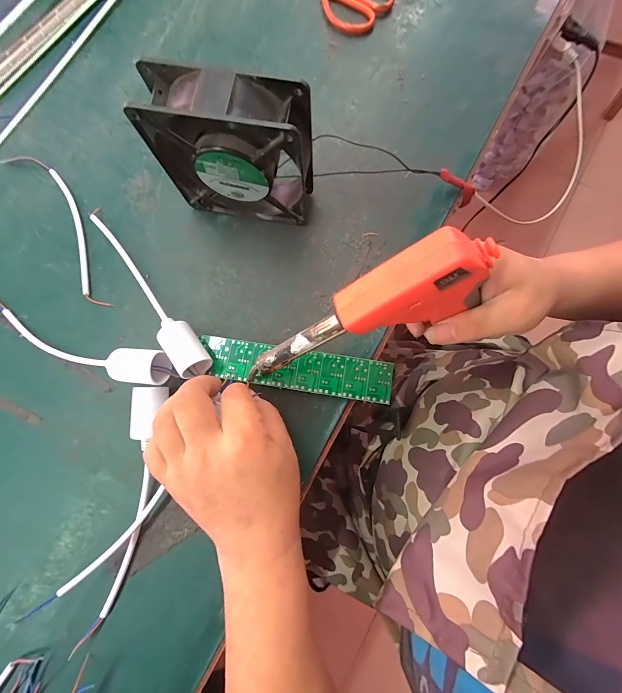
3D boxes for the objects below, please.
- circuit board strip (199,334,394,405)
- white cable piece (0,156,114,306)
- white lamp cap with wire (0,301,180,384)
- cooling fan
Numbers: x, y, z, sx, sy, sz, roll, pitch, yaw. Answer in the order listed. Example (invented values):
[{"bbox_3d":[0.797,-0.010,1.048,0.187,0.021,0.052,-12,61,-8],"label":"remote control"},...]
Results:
[{"bbox_3d":[-0.014,0.019,0.281,0.166,0.004,0.036,10,80,3],"label":"circuit board strip"},{"bbox_3d":[-0.251,-0.127,0.325,0.039,0.008,0.207,-35,82,-6],"label":"white cable piece"},{"bbox_3d":[-0.216,-0.006,0.285,0.210,0.037,0.032,18,80,3],"label":"white lamp cap with wire"},{"bbox_3d":[-0.062,-0.154,0.267,0.121,0.124,0.042,7,80,1],"label":"cooling fan"}]

